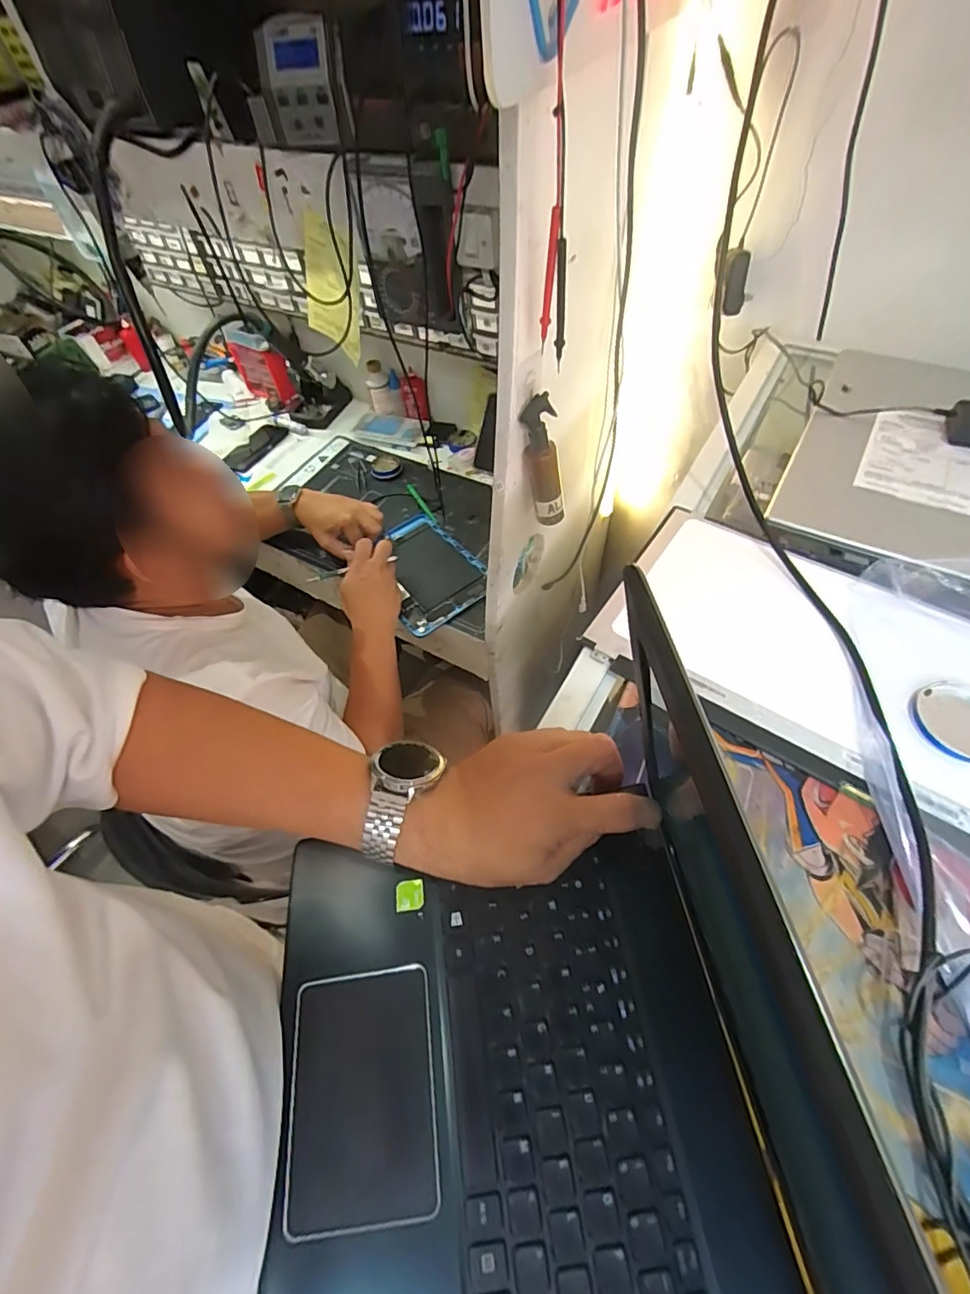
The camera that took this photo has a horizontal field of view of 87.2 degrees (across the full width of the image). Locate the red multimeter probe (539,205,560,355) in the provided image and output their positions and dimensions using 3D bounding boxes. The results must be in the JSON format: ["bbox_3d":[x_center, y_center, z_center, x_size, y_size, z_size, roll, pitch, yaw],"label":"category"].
[{"bbox_3d":[0.059,-0.334,0.471,0.010,0.115,0.013,3,57,8],"label":"red multimeter probe"}]

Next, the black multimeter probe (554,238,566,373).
[{"bbox_3d":[0.073,-0.326,0.490,0.014,0.110,0.015,8,57,10],"label":"black multimeter probe"}]

